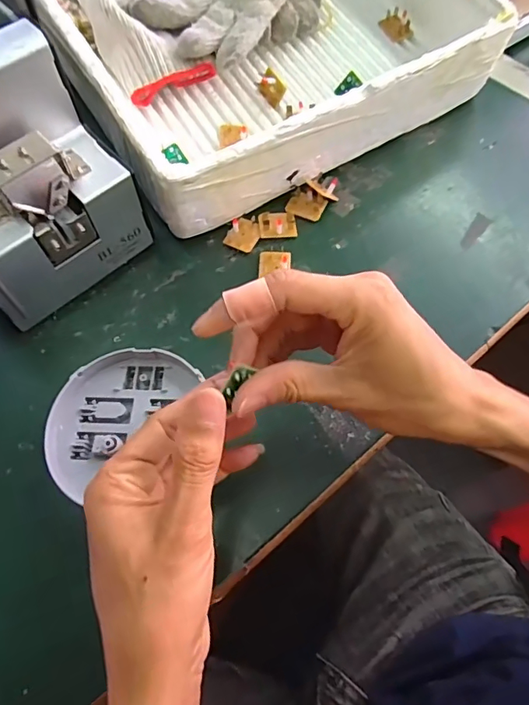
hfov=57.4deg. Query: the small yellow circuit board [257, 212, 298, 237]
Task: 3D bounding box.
[{"bbox_3d":[0.011,-0.105,0.396,0.030,0.007,0.021,-5,87,-5],"label":"small yellow circuit board"}]

